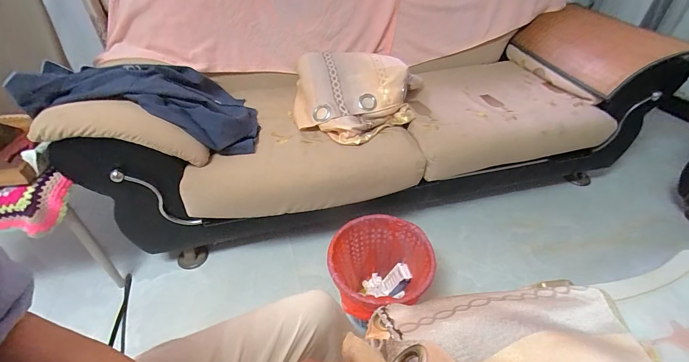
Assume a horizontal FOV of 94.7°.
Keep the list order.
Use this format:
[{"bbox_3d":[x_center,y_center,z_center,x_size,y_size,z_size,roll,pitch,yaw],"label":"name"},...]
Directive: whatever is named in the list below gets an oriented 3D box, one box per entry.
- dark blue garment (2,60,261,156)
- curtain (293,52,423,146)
[{"bbox_3d":[-0.552,-0.243,0.955,0.518,0.255,0.339,-11,42,-9],"label":"dark blue garment"},{"bbox_3d":[0.028,-0.303,1.102,0.451,0.150,0.387,4,42,8],"label":"curtain"}]

